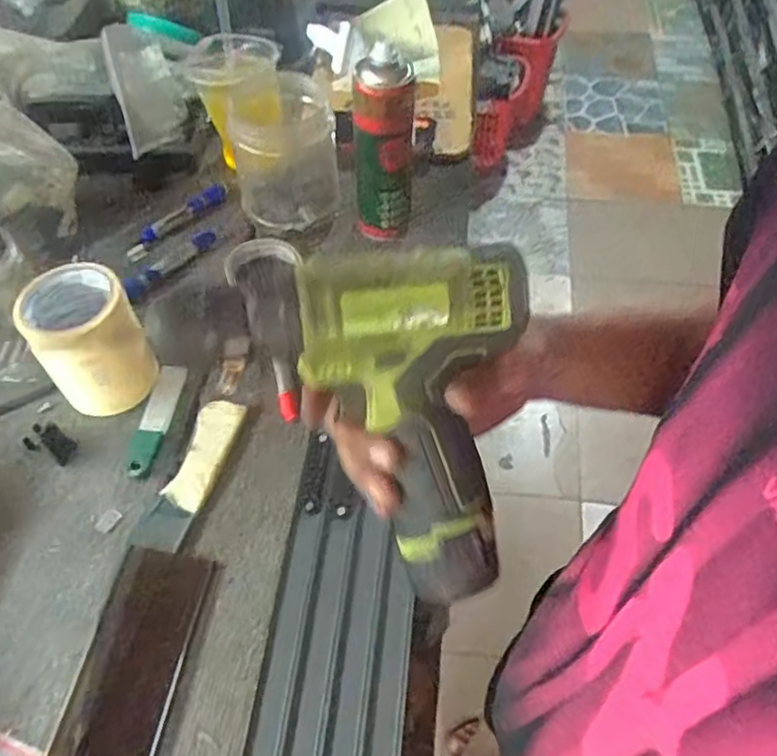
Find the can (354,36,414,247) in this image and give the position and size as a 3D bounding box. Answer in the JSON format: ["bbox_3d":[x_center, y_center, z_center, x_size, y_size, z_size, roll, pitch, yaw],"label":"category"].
[{"bbox_3d":[-0.009,-0.263,0.752,0.068,0.219,0.082,-2,53,1],"label":"can"}]

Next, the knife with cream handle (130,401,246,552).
[{"bbox_3d":[-0.179,0.086,0.623,0.044,0.027,0.150,14,55,11],"label":"knife with cream handle"}]

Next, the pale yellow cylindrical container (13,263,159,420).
[{"bbox_3d":[-0.285,-0.037,0.649,0.091,0.122,0.089,0,53,0],"label":"pale yellow cylindrical container"}]

